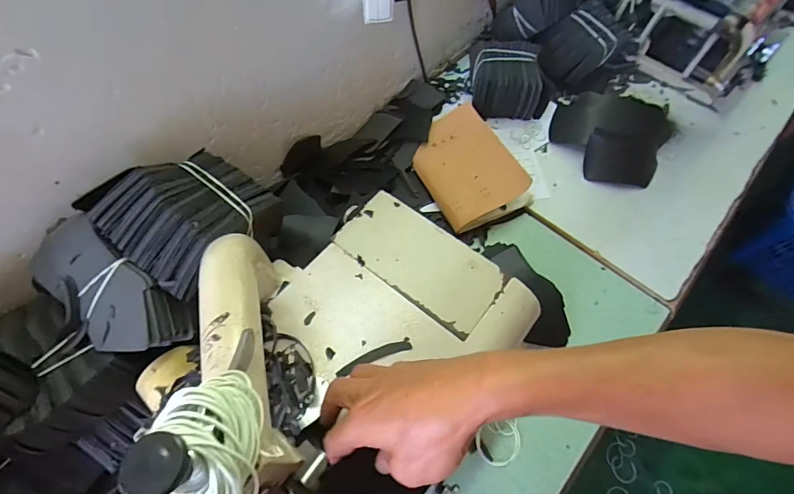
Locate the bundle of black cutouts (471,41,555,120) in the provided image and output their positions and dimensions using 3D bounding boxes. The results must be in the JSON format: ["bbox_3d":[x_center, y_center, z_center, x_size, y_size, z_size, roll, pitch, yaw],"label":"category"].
[{"bbox_3d":[0.196,-0.296,0.726,0.130,0.078,0.120,-4,63,-4],"label":"bundle of black cutouts"}]

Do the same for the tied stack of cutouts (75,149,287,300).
[{"bbox_3d":[-0.201,-0.036,0.403,0.117,0.069,0.139,37,67,16],"label":"tied stack of cutouts"}]

